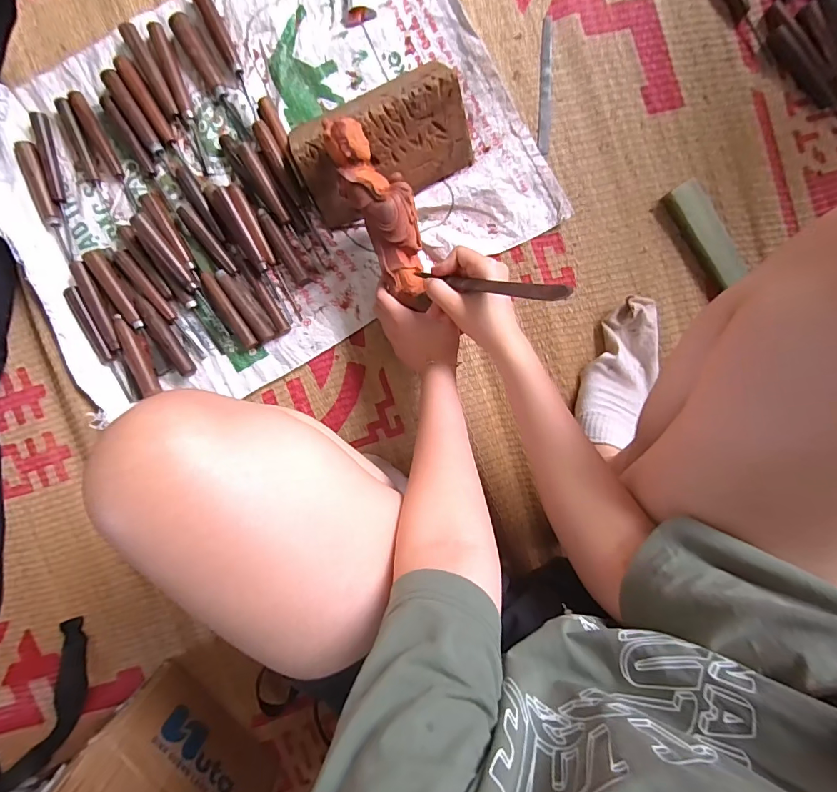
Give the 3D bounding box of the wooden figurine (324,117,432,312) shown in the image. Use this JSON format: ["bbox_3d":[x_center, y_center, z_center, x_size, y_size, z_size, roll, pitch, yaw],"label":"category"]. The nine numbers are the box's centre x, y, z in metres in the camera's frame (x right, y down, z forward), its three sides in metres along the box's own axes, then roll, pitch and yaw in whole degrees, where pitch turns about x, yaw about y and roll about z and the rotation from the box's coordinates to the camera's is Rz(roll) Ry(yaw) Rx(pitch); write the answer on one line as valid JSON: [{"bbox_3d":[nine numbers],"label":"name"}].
[{"bbox_3d":[-0.034,-0.202,0.480,0.065,0.042,0.206,-25,104,3],"label":"wooden figurine"}]

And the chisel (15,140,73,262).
[{"bbox_3d":[-0.485,-0.253,0.560,0.022,0.015,0.151,-18,94,3],"label":"chisel"}]

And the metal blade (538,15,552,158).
[{"bbox_3d":[0.162,-0.394,0.549,0.016,0.004,0.159,-1,96,-1],"label":"metal blade"}]

